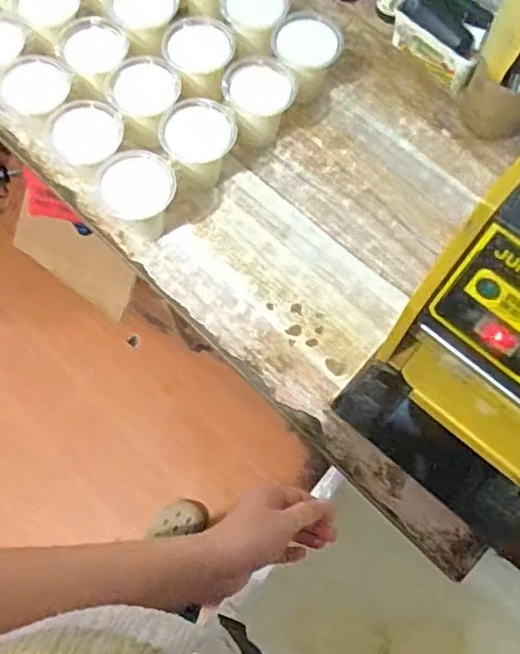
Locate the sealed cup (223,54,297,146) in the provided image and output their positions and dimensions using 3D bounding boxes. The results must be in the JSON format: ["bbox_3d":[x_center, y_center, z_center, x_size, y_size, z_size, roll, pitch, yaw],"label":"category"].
[{"bbox_3d":[-0.004,-0.288,0.808,0.086,0.093,0.081,0,70,0],"label":"sealed cup"}]

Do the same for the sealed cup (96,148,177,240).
[{"bbox_3d":[-0.144,-0.154,0.755,0.090,0.098,0.080,-21,72,-7],"label":"sealed cup"}]

